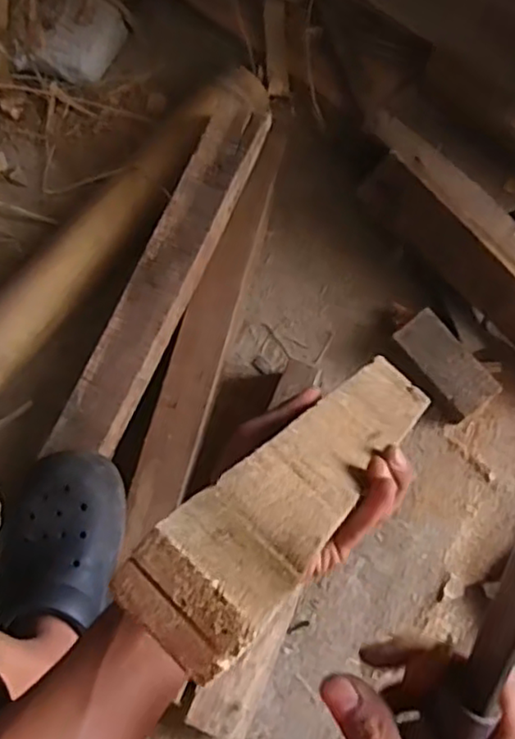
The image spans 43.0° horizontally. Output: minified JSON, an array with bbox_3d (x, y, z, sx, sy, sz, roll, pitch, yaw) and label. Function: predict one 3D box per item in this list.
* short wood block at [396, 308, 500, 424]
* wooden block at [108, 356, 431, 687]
[{"bbox_3d":[0.217,-0.008,0.775,0.062,0.040,0.121,-38,77,-8],"label":"short wood block"},{"bbox_3d":[0.038,0.054,0.386,0.057,0.313,0.036,40,118,11],"label":"wooden block"}]

